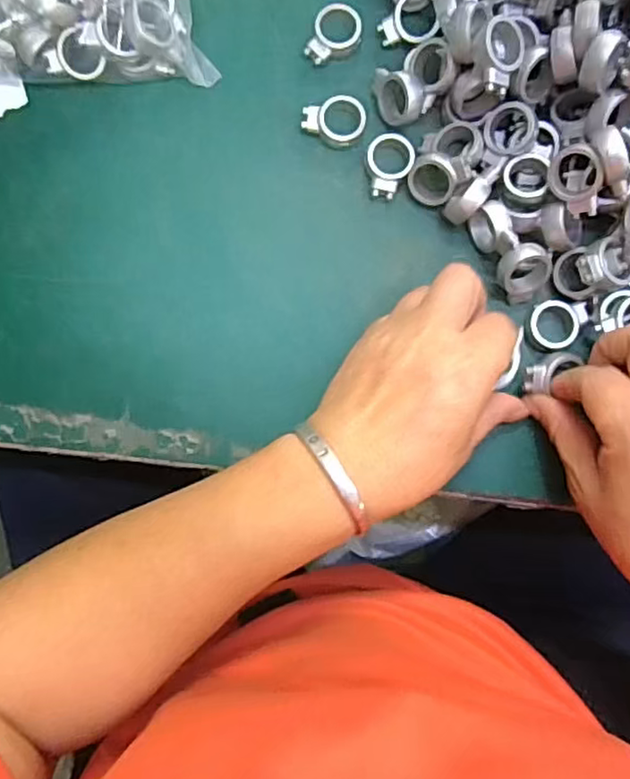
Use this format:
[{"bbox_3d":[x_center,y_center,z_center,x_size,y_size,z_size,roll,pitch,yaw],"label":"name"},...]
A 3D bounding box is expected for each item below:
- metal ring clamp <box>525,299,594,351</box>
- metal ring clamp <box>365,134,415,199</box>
[{"bbox_3d":[0.128,-0.035,0.323,0.035,0.008,0.026,-13,86,-2],"label":"metal ring clamp"},{"bbox_3d":[0.039,-0.120,0.330,0.025,0.011,0.032,12,85,0],"label":"metal ring clamp"}]

